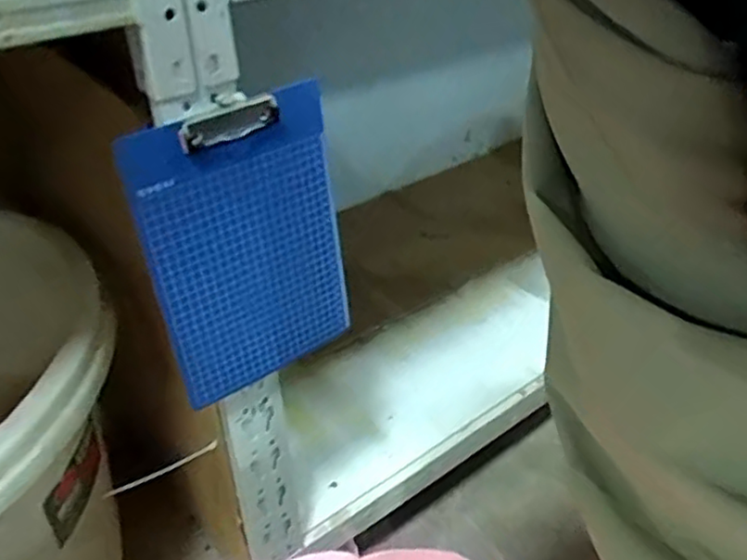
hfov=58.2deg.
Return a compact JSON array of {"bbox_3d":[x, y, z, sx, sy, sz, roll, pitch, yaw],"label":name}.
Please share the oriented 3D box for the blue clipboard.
[{"bbox_3d":[-0.118,-0.027,0.671,0.210,0.308,0.019,-25,40,-30],"label":"blue clipboard"}]

